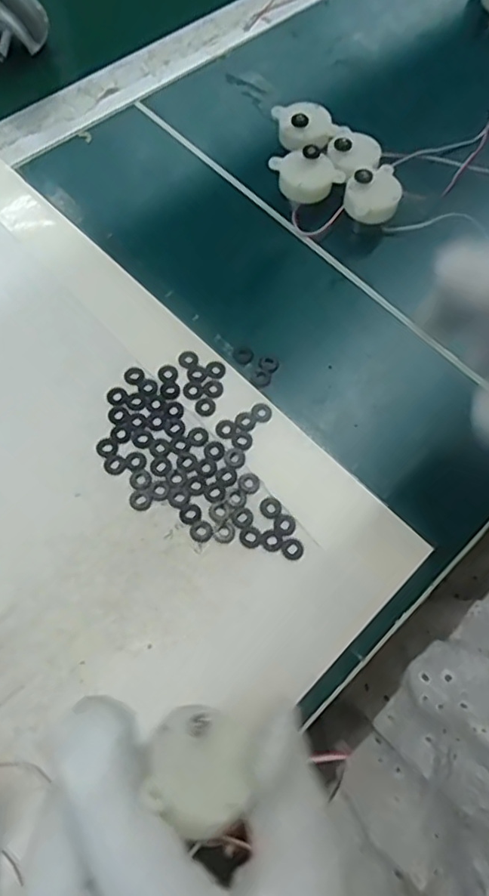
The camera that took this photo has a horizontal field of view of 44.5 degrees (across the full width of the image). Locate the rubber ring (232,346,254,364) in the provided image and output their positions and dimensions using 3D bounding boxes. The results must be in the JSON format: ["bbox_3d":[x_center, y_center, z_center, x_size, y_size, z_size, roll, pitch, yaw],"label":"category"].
[{"bbox_3d":[-0.001,-0.052,0.327,0.011,0.004,0.012,1,65,-2],"label":"rubber ring"}]

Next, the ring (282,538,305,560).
[{"bbox_3d":[0.023,0.047,0.283,0.010,0.004,0.011,1,65,-2],"label":"ring"}]

